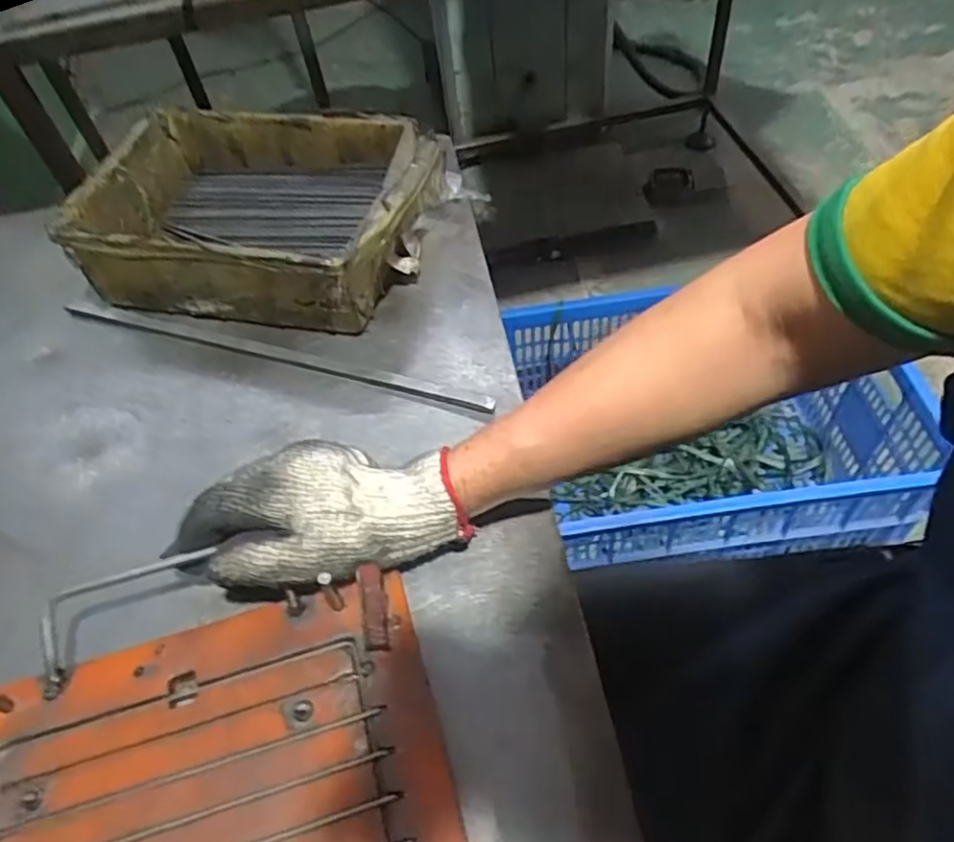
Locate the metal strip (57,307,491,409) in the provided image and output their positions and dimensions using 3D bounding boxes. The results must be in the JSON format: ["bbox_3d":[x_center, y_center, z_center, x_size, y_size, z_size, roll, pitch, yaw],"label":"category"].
[{"bbox_3d":[-0.160,-0.049,0.514,0.358,0.006,0.009,12,56,16],"label":"metal strip"}]

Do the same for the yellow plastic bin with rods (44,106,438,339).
[{"bbox_3d":[-0.172,-0.164,0.558,0.254,0.079,0.179,9,55,14],"label":"yellow plastic bin with rods"}]

